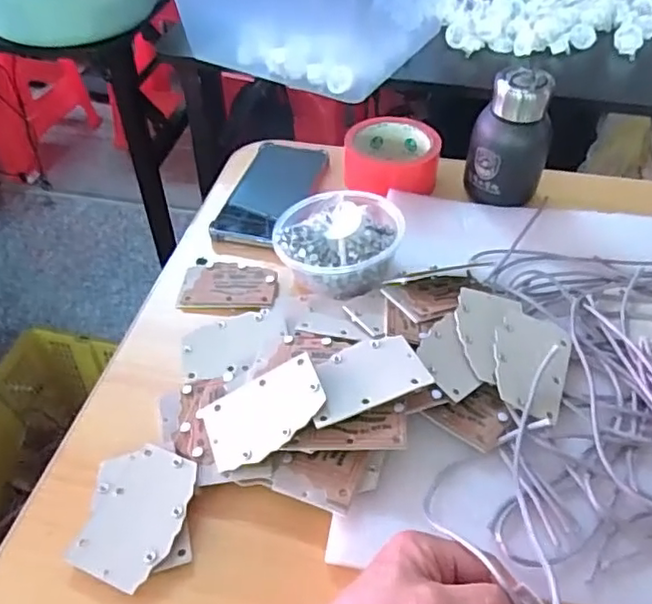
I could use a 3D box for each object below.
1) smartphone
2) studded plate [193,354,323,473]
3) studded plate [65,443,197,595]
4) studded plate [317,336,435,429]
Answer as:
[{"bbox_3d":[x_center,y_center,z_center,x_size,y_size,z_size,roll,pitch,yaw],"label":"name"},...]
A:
[{"bbox_3d":[-0.055,-0.112,0.638,0.079,0.016,0.161,10,47,10],"label":"smartphone"},{"bbox_3d":[-0.042,0.074,0.415,0.084,0.004,0.055,-31,52,4],"label":"studded plate"},{"bbox_3d":[-0.121,0.132,0.390,0.066,0.011,0.087,6,47,6],"label":"studded plate"},{"bbox_3d":[0.025,0.049,0.426,0.081,0.009,0.053,-15,48,-14],"label":"studded plate"}]

